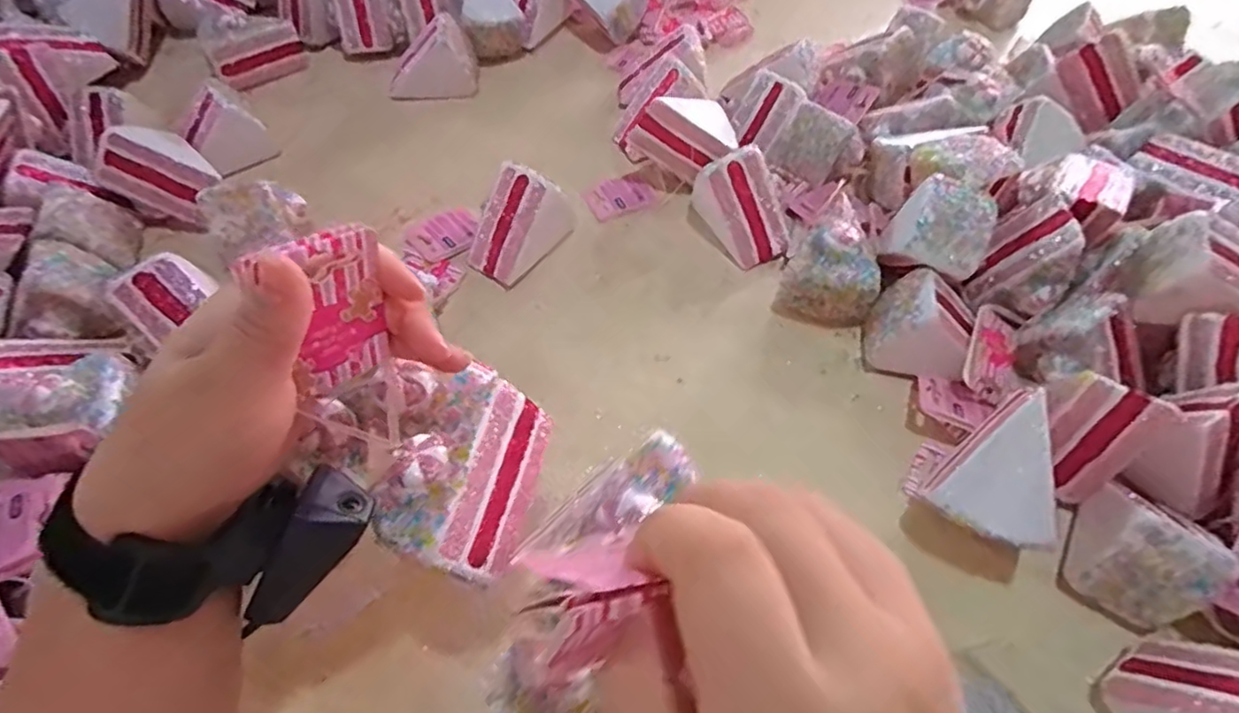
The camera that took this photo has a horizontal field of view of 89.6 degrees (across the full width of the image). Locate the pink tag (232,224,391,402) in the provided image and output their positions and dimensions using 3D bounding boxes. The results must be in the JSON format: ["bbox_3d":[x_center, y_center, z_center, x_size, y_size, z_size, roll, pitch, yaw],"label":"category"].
[{"bbox_3d":[-0.102,-0.016,0.227,0.004,0.064,0.038,27,41,25],"label":"pink tag"}]

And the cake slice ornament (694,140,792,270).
[{"bbox_3d":[0.102,-0.122,0.515,0.084,0.067,0.058,37,63,21],"label":"cake slice ornament"}]

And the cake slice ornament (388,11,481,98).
[{"bbox_3d":[-0.190,-0.297,0.631,0.088,0.068,0.049,-2,56,-3],"label":"cake slice ornament"}]

